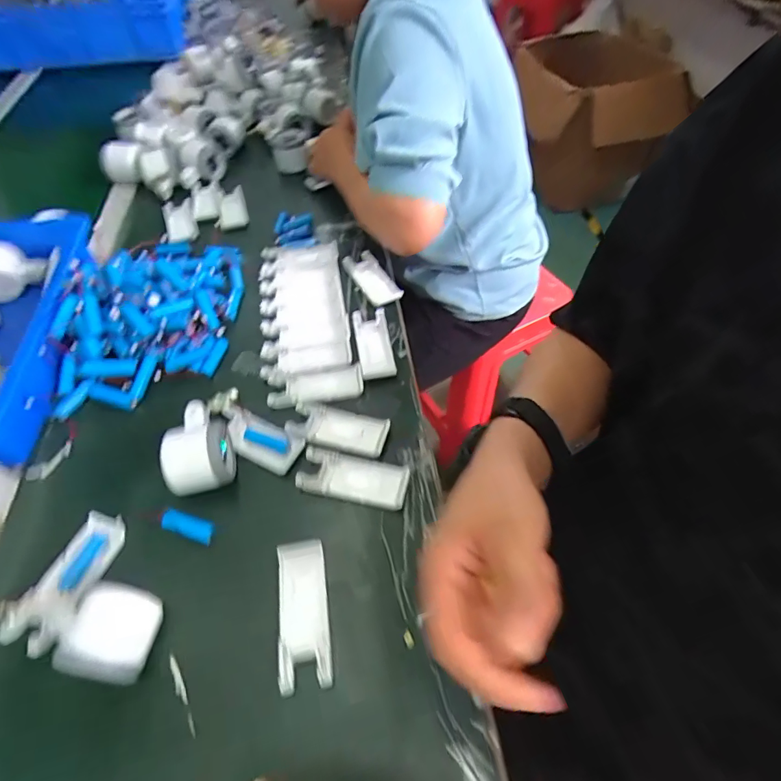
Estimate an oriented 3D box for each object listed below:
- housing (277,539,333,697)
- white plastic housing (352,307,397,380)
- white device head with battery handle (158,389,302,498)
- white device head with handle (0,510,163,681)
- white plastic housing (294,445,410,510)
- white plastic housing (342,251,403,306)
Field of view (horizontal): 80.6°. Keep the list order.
[{"bbox_3d":[-0.071,0.179,0.377,0.040,0.009,0.110,-8,54,-5],"label":"housing"},{"bbox_3d":[-0.020,-0.057,0.548,0.040,0.011,0.109,-8,54,-5],"label":"white plastic housing"},{"bbox_3d":[-0.161,0.036,0.459,0.122,0.044,0.116,-18,55,-12],"label":"white device head with battery handle"},{"bbox_3d":[-0.235,0.155,0.369,0.128,0.051,0.110,10,54,8],"label":"white device head with handle"},{"bbox_3d":[-0.036,0.082,0.446,0.105,0.010,0.044,12,55,10],"label":"white plastic housing"},{"bbox_3d":[-0.022,-0.150,0.620,0.043,0.015,0.102,-27,58,-18],"label":"white plastic housing"}]

